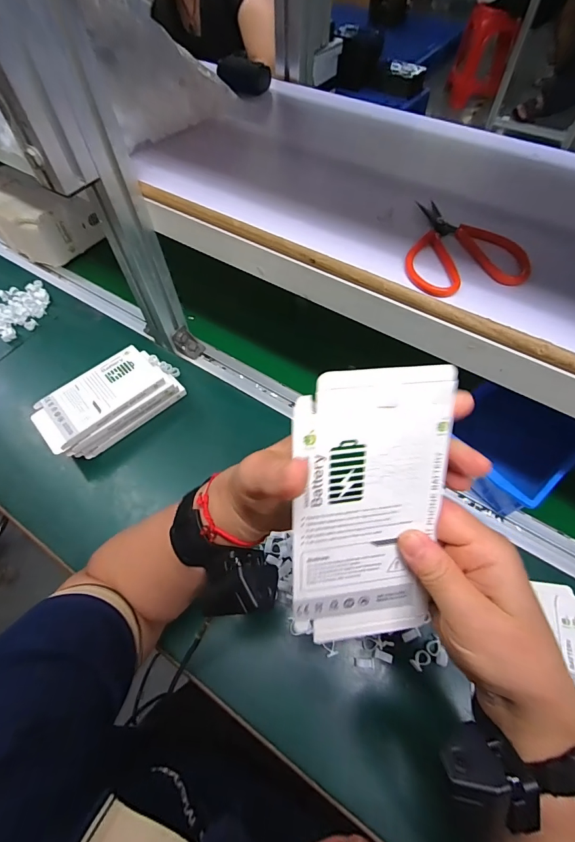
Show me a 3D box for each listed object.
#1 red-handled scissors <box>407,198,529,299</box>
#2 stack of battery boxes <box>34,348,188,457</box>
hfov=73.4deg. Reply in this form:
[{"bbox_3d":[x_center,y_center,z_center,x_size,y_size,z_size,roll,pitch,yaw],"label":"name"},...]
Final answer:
[{"bbox_3d":[0.158,-0.153,0.344,0.098,0.016,0.117,9,59,6],"label":"red-handled scissors"},{"bbox_3d":[-0.232,-0.026,0.512,0.179,0.060,0.083,-37,65,-19],"label":"stack of battery boxes"}]

